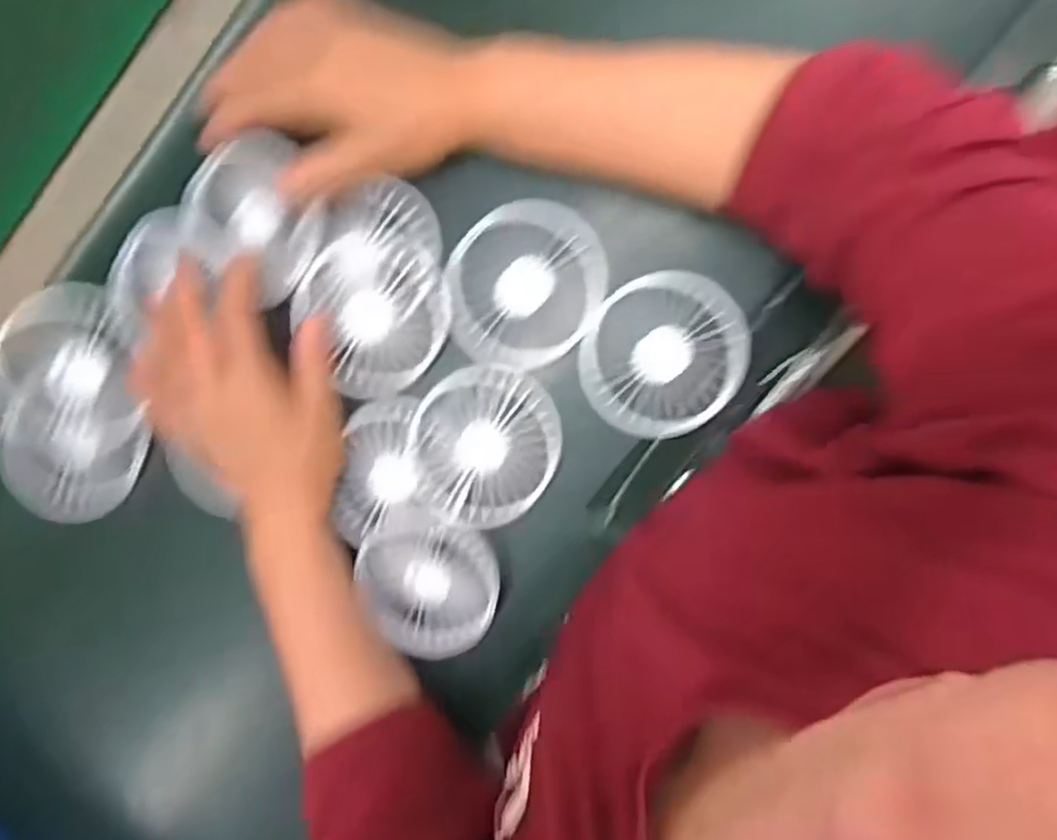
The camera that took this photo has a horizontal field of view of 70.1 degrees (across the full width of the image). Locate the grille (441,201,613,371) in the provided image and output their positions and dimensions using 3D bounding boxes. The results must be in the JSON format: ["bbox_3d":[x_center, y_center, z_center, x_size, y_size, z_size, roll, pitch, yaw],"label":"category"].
[{"bbox_3d":[-0.002,-0.079,0.446,0.090,0.013,0.094,11,95,6],"label":"grille"}]

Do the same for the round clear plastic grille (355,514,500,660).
[{"bbox_3d":[-0.056,0.102,0.468,0.081,0.024,0.091,-22,92,9],"label":"round clear plastic grille"}]

